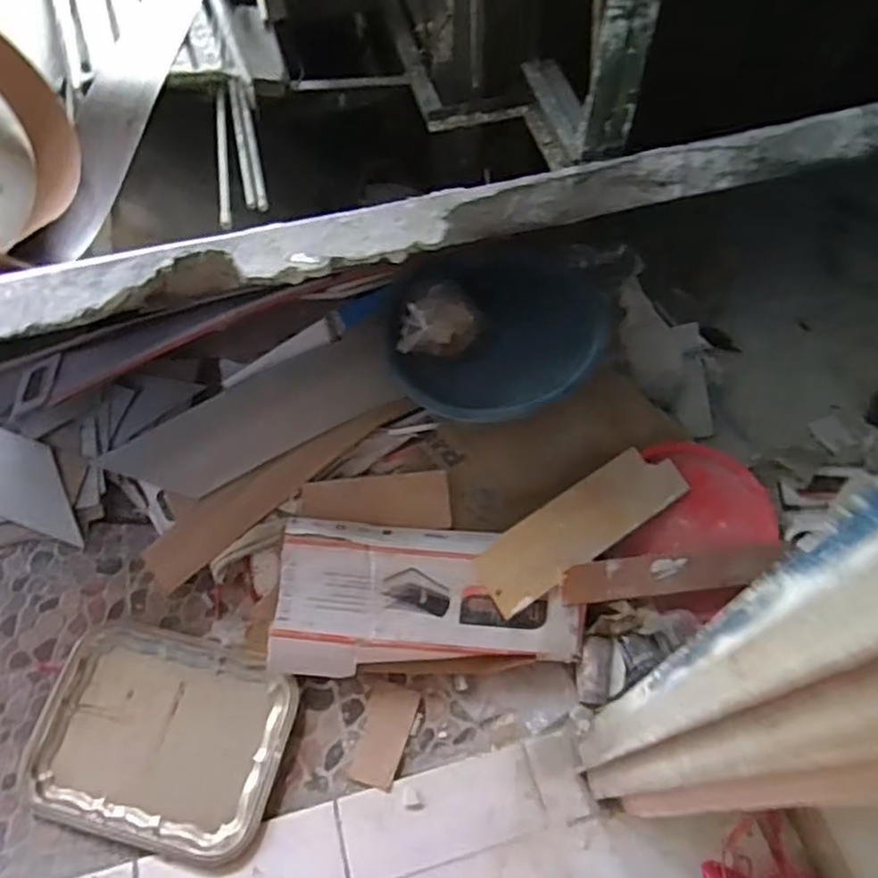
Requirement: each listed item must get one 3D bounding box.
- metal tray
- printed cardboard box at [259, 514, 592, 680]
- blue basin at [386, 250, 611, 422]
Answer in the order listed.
[{"bbox_3d":[-0.448,0.472,1.089,0.409,0.035,0.300,12,61,9],"label":"metal tray"},{"bbox_3d":[-0.039,0.266,1.125,0.467,0.079,0.249,2,86,0],"label":"printed cardboard box"},{"bbox_3d":[0.097,-0.187,1.168,0.364,0.071,0.309,-1,60,2],"label":"blue basin"}]

